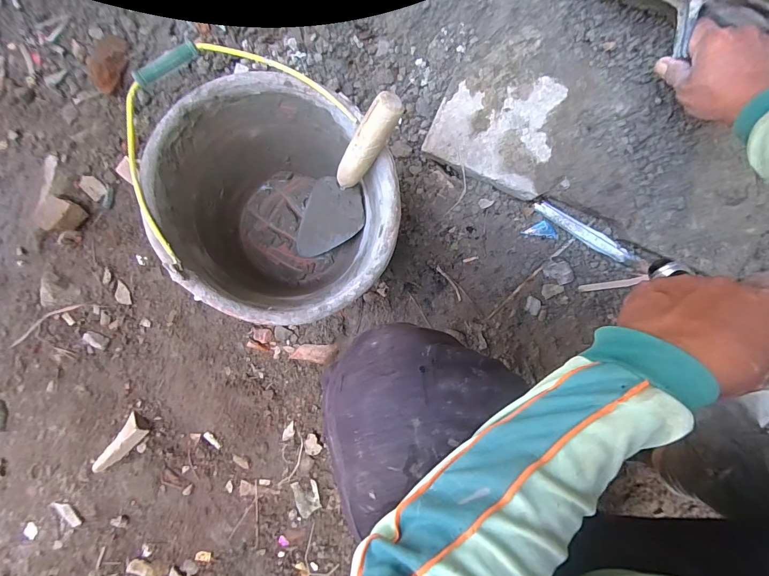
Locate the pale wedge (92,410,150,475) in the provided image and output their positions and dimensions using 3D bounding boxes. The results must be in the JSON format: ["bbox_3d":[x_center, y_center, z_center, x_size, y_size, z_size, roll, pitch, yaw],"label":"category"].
[{"bbox_3d":[-0.490,0.290,0.666,0.044,0.019,0.137,45,99,1],"label":"pale wedge"}]

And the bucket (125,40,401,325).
[{"bbox_3d":[-0.128,-0.120,0.486,0.245,0.240,0.315,-43,90,9],"label":"bucket"}]

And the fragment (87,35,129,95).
[{"bbox_3d":[-0.453,-0.368,0.591,0.033,0.038,0.088,24,98,4],"label":"fragment"}]

